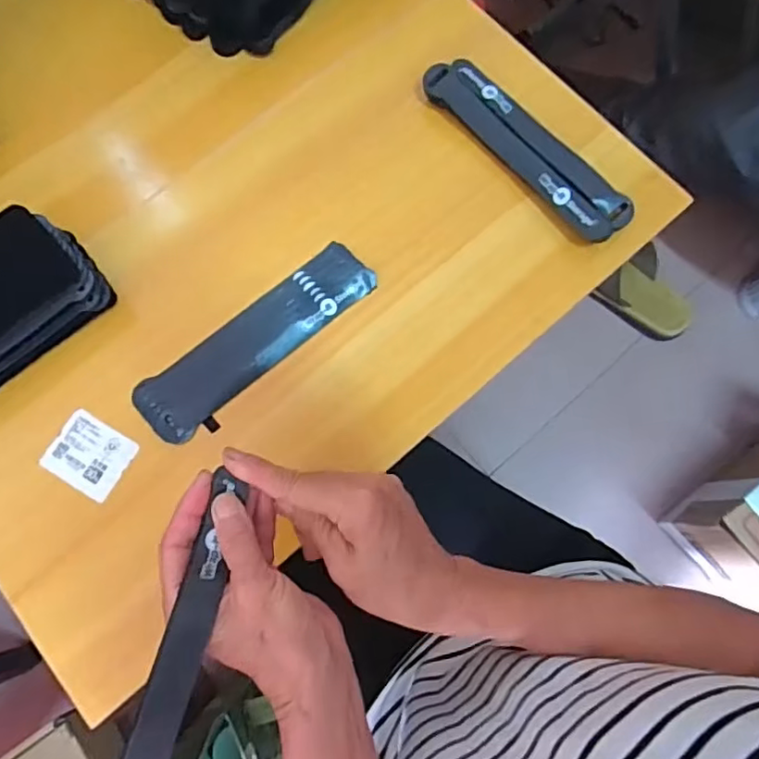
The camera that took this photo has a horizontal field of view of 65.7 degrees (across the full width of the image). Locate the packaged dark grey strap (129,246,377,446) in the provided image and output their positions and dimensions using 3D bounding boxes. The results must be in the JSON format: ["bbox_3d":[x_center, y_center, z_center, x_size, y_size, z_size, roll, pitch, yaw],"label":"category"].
[{"bbox_3d":[-0.094,-0.031,0.452,0.198,0.008,0.056,-39,79,-7],"label":"packaged dark grey strap"}]

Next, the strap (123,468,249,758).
[{"bbox_3d":[-0.100,0.138,0.290,0.024,0.010,0.187,29,60,-27],"label":"strap"}]

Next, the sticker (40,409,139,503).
[{"bbox_3d":[-0.214,0.056,0.434,0.057,0.004,0.049,29,73,8],"label":"sticker"}]

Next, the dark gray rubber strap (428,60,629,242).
[{"bbox_3d":[0.117,-0.187,0.474,0.047,0.026,0.196,-41,79,-8],"label":"dark gray rubber strap"}]

